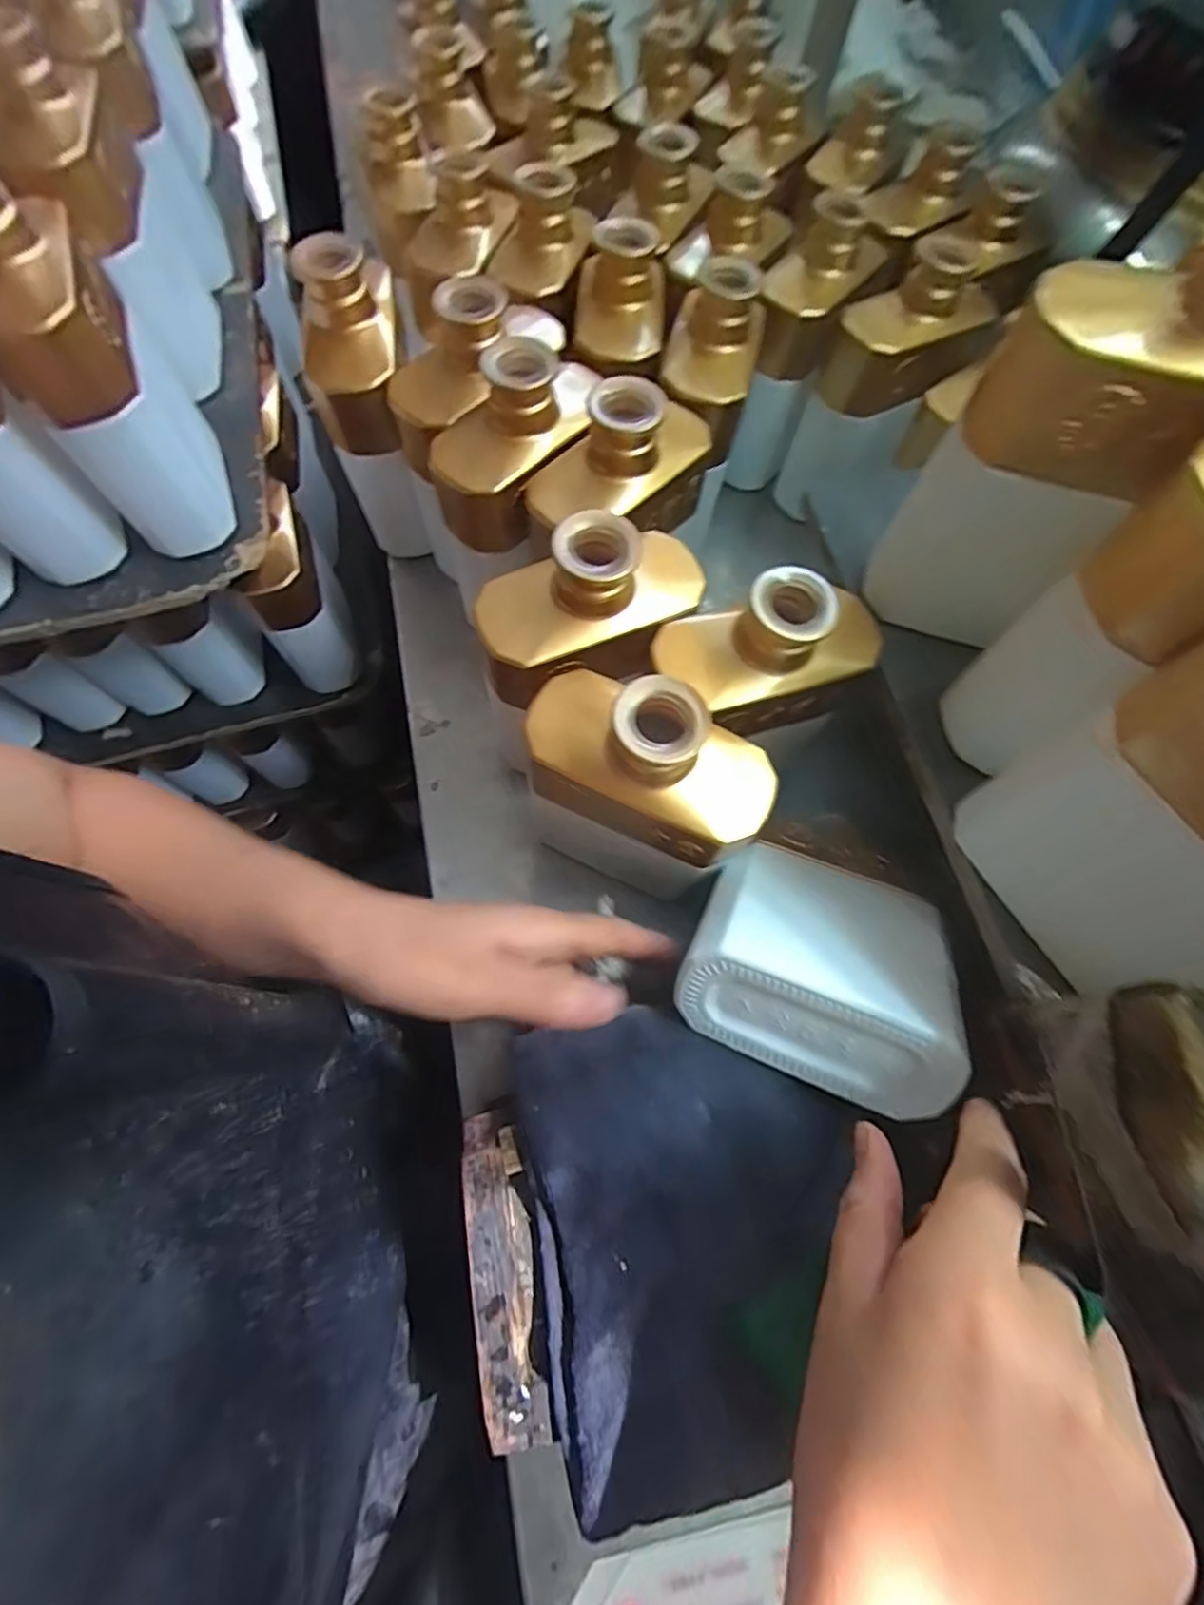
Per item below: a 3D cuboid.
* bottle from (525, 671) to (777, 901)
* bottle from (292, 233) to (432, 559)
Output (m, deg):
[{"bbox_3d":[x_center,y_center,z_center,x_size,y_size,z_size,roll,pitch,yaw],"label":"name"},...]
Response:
[{"bbox_3d":[0.017,0.000,0.318,0.115,0.161,0.060,23,70,8],"label":"bottle"},{"bbox_3d":[-0.145,-0.249,0.403,0.061,0.167,0.091,-16,70,-6],"label":"bottle"}]

